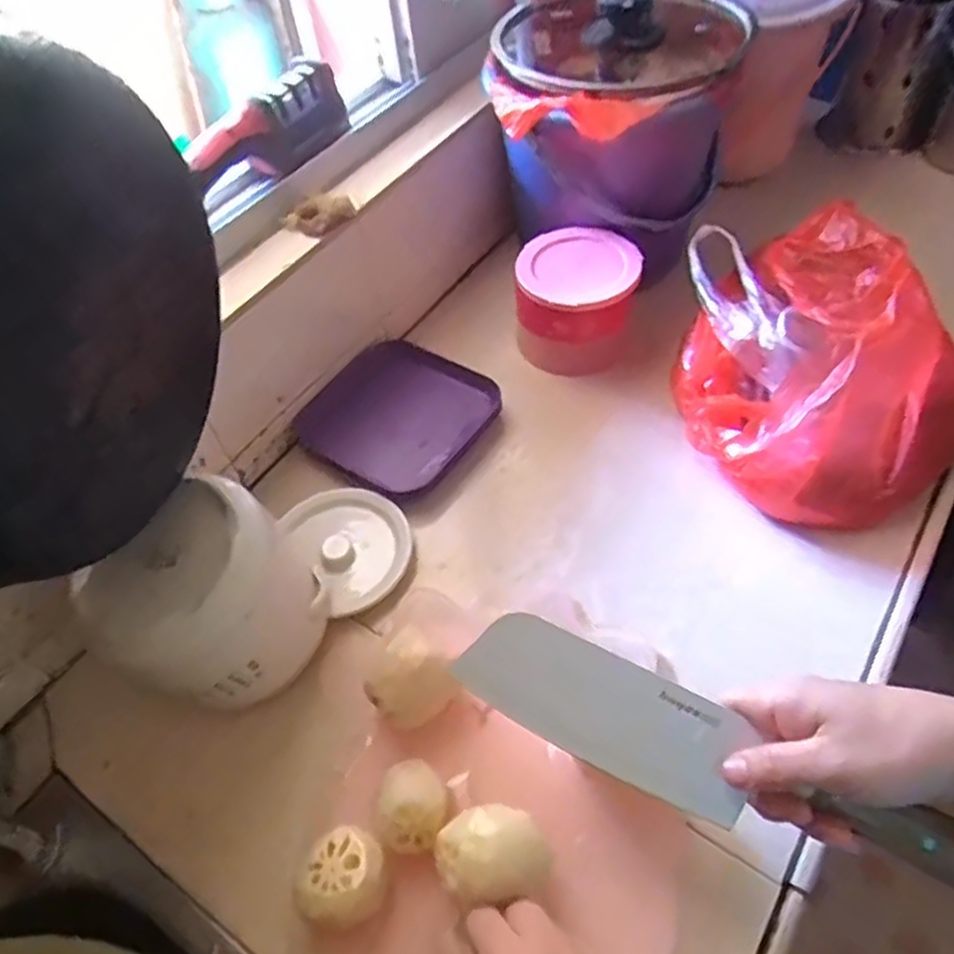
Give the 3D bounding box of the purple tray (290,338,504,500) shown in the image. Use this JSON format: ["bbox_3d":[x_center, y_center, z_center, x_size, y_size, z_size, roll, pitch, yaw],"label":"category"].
[{"bbox_3d":[-0.071,-0.057,0.648,0.149,0.022,0.141,28,60,25],"label":"purple tray"}]

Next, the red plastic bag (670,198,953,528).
[{"bbox_3d":[0.254,-0.084,0.571,0.185,0.140,0.219,-32,56,-17],"label":"red plastic bag"}]

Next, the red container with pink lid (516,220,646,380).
[{"bbox_3d":[0.088,-0.154,0.663,0.106,0.098,0.086,5,53,11],"label":"red container with pink lid"}]

